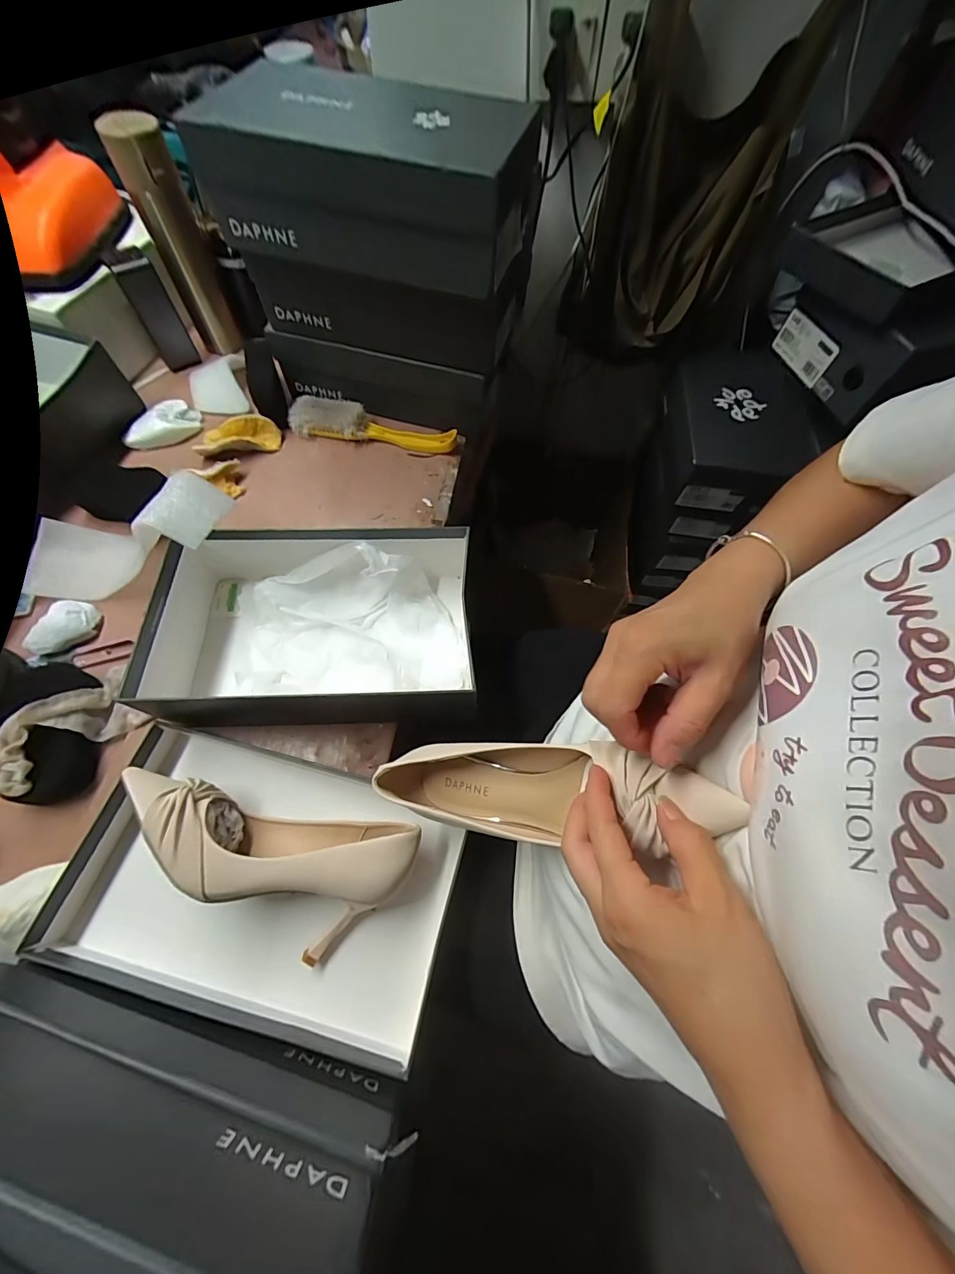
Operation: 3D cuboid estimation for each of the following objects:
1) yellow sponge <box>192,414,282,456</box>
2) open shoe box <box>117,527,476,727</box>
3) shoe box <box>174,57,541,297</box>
[{"bbox_3d":[-0.323,-0.272,0.586,0.106,0.031,0.052,-10,66,-8],"label":"yellow sponge"},{"bbox_3d":[-0.173,-0.013,0.457,0.331,0.110,0.196,0,65,-4],"label":"open shoe box"},{"bbox_3d":[-0.102,-0.493,0.450,0.313,0.098,0.225,16,65,4],"label":"shoe box"}]

